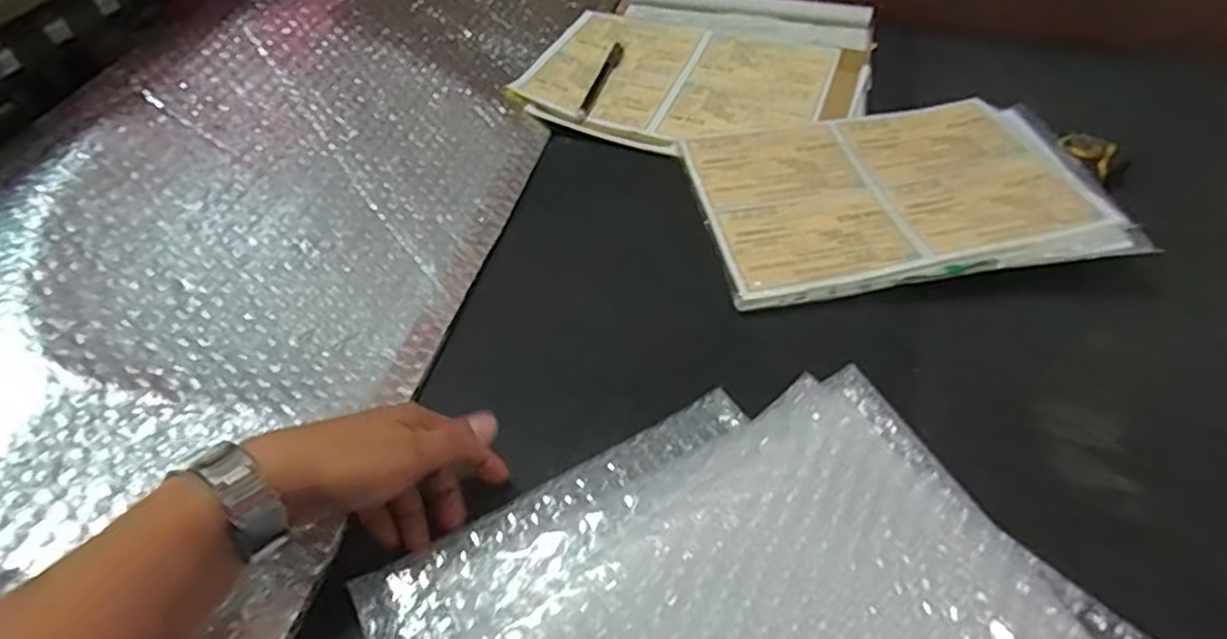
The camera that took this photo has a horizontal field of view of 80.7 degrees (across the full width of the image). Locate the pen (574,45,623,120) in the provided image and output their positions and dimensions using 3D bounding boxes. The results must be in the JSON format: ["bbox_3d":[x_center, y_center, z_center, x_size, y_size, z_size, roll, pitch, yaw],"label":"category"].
[{"bbox_3d":[-0.013,-0.249,0.752,0.015,0.007,0.148,11,48,14],"label":"pen"}]

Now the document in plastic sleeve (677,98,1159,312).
[{"bbox_3d":[0.231,-0.110,0.609,0.311,0.023,0.226,-7,47,-3],"label":"document in plastic sleeve"}]

